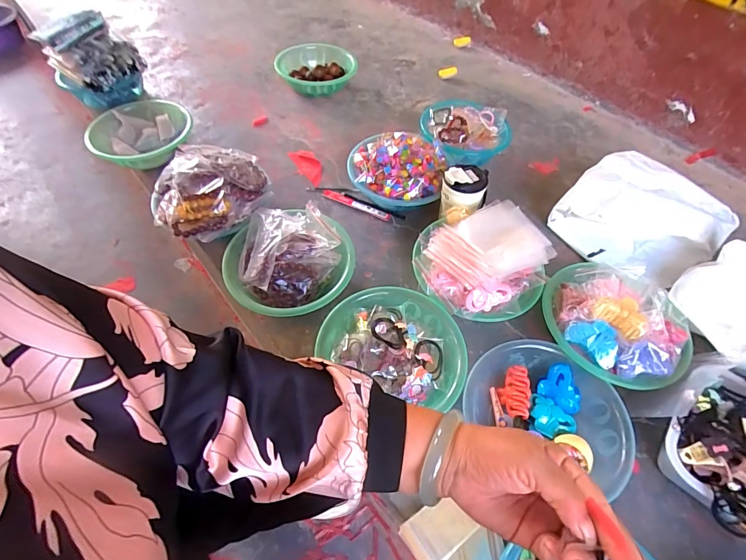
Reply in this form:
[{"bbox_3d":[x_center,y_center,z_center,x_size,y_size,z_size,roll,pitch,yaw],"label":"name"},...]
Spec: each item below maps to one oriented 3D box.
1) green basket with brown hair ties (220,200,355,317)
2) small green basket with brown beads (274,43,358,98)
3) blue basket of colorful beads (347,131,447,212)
[{"bbox_3d":[-0.159,-0.028,0.723,0.234,0.094,0.228,-3,55,-5],"label":"green basket with brown hair ties"},{"bbox_3d":[-0.170,-0.627,1.153,0.239,0.075,0.243,2,55,-1],"label":"small green basket with brown beads"},{"bbox_3d":[0.050,-0.238,0.862,0.212,0.115,0.185,12,55,6],"label":"blue basket of colorful beads"}]

